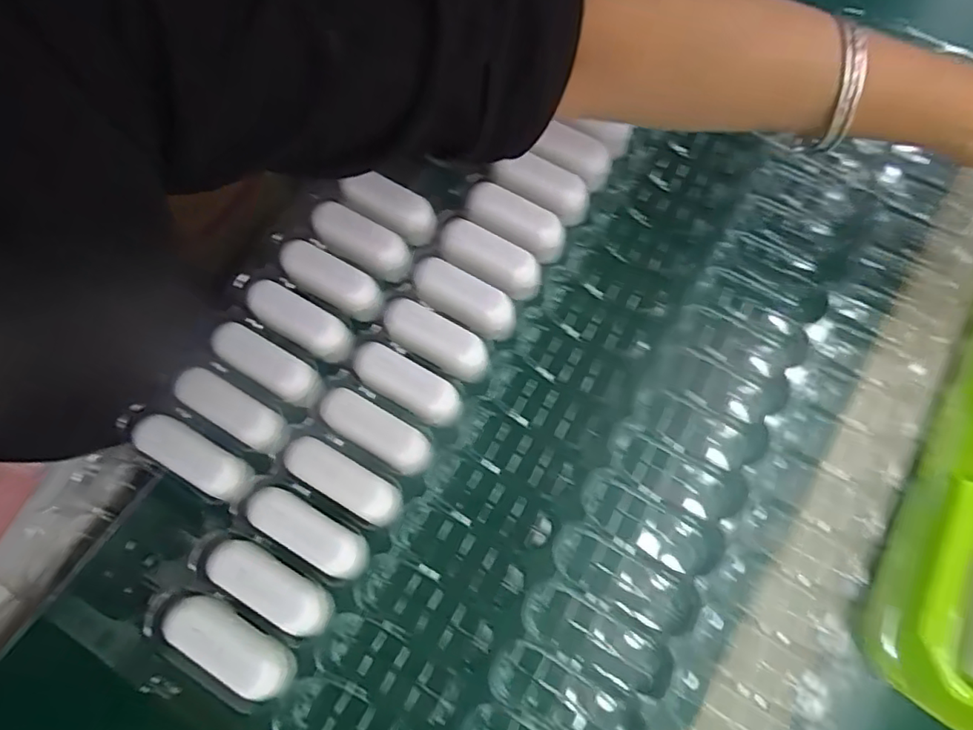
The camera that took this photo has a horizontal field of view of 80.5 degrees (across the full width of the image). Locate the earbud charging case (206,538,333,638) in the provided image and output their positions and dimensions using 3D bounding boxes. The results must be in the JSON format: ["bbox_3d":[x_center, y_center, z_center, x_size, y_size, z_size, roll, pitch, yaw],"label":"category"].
[{"bbox_3d":[-0.106,0.109,0.282,0.064,0.016,0.023,32,73,1],"label":"earbud charging case"}]

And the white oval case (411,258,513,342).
[{"bbox_3d":[-0.014,-0.036,0.341,0.066,0.025,0.027,29,72,12],"label":"white oval case"}]

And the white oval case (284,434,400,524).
[{"bbox_3d":[-0.075,0.062,0.305,0.067,0.026,0.023,27,72,12],"label":"white oval case"}]

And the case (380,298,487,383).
[{"bbox_3d":[-0.029,-0.012,0.331,0.062,0.029,0.027,25,72,11],"label":"case"}]

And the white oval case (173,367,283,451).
[{"bbox_3d":[-0.139,0.024,0.311,0.059,0.017,0.022,27,72,12],"label":"white oval case"}]

